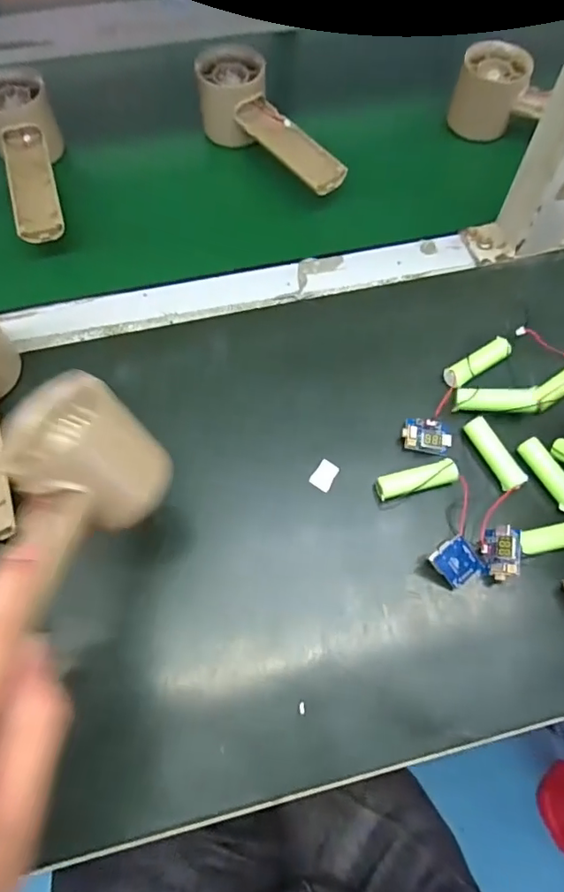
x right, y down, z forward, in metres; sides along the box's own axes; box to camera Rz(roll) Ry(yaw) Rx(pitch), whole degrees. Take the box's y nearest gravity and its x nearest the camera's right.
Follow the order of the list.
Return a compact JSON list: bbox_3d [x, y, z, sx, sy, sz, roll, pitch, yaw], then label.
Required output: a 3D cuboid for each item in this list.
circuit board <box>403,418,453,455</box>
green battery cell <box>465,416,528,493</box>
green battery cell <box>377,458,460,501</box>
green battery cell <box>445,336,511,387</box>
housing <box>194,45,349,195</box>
[{"bbox_3d":[0.095,-0.006,0.352,0.031,0.011,0.022,14,67,7],"label":"circuit board"},{"bbox_3d":[0.137,0.004,0.346,0.015,0.015,0.050,-26,68,-11],"label":"green battery cell"},{"bbox_3d":[0.084,0.022,0.337,0.051,0.015,0.015,-15,67,-6],"label":"green battery cell"},{"bbox_3d":[0.133,-0.056,0.371,0.054,0.013,0.015,-31,69,-12],"label":"green battery cell"},{"bbox_3d":[-0.013,-0.264,0.447,0.057,0.053,0.157,-35,70,-14],"label":"housing"}]

